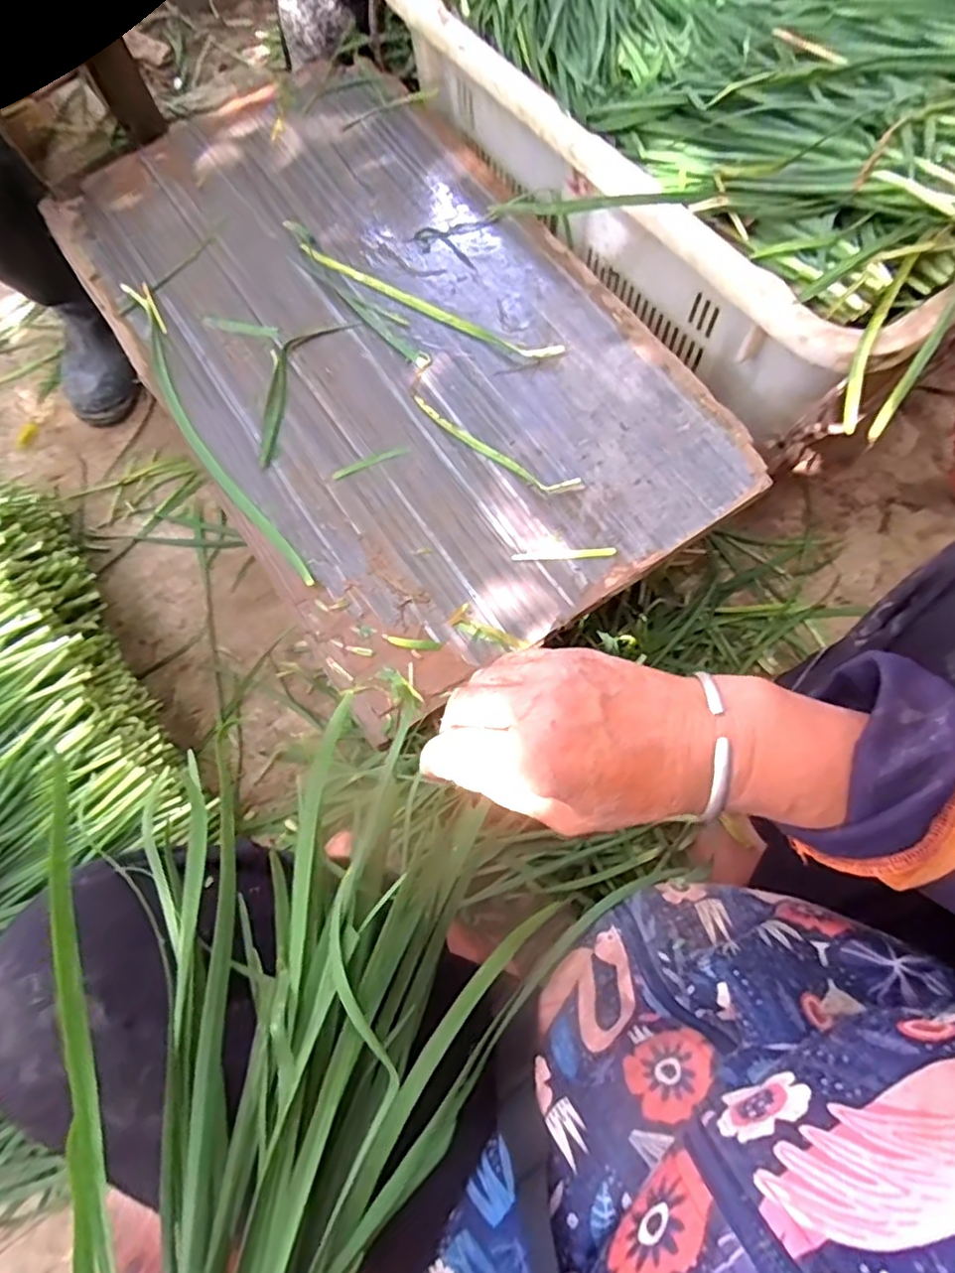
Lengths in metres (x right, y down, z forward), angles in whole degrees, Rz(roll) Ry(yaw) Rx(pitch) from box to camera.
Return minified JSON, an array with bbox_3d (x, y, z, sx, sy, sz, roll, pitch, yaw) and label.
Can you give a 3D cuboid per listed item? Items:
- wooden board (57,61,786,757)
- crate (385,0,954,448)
[{"bbox_3d":[-0.101,-0.302,0.609,0.412,0.029,0.704,-33,76,-9],"label":"wooden board"},{"bbox_3d":[0.262,-0.552,0.607,0.445,0.200,0.653,-33,75,-9],"label":"crate"}]

